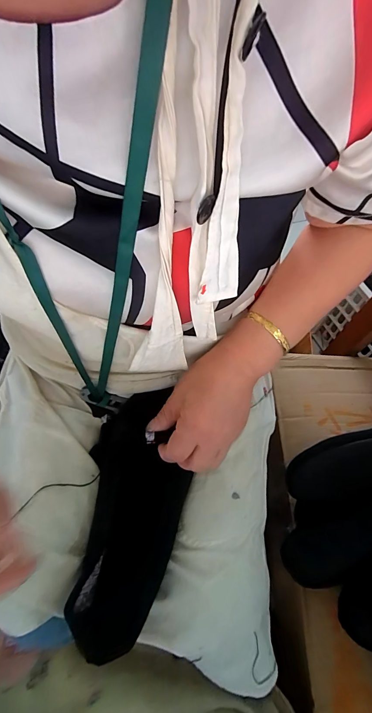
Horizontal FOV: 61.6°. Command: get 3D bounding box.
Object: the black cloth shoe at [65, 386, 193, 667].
[{"bbox_3d":[-0.054,0.153,0.328,0.101,0.043,0.238,2,60,0],"label":"black cloth shoe"}]

